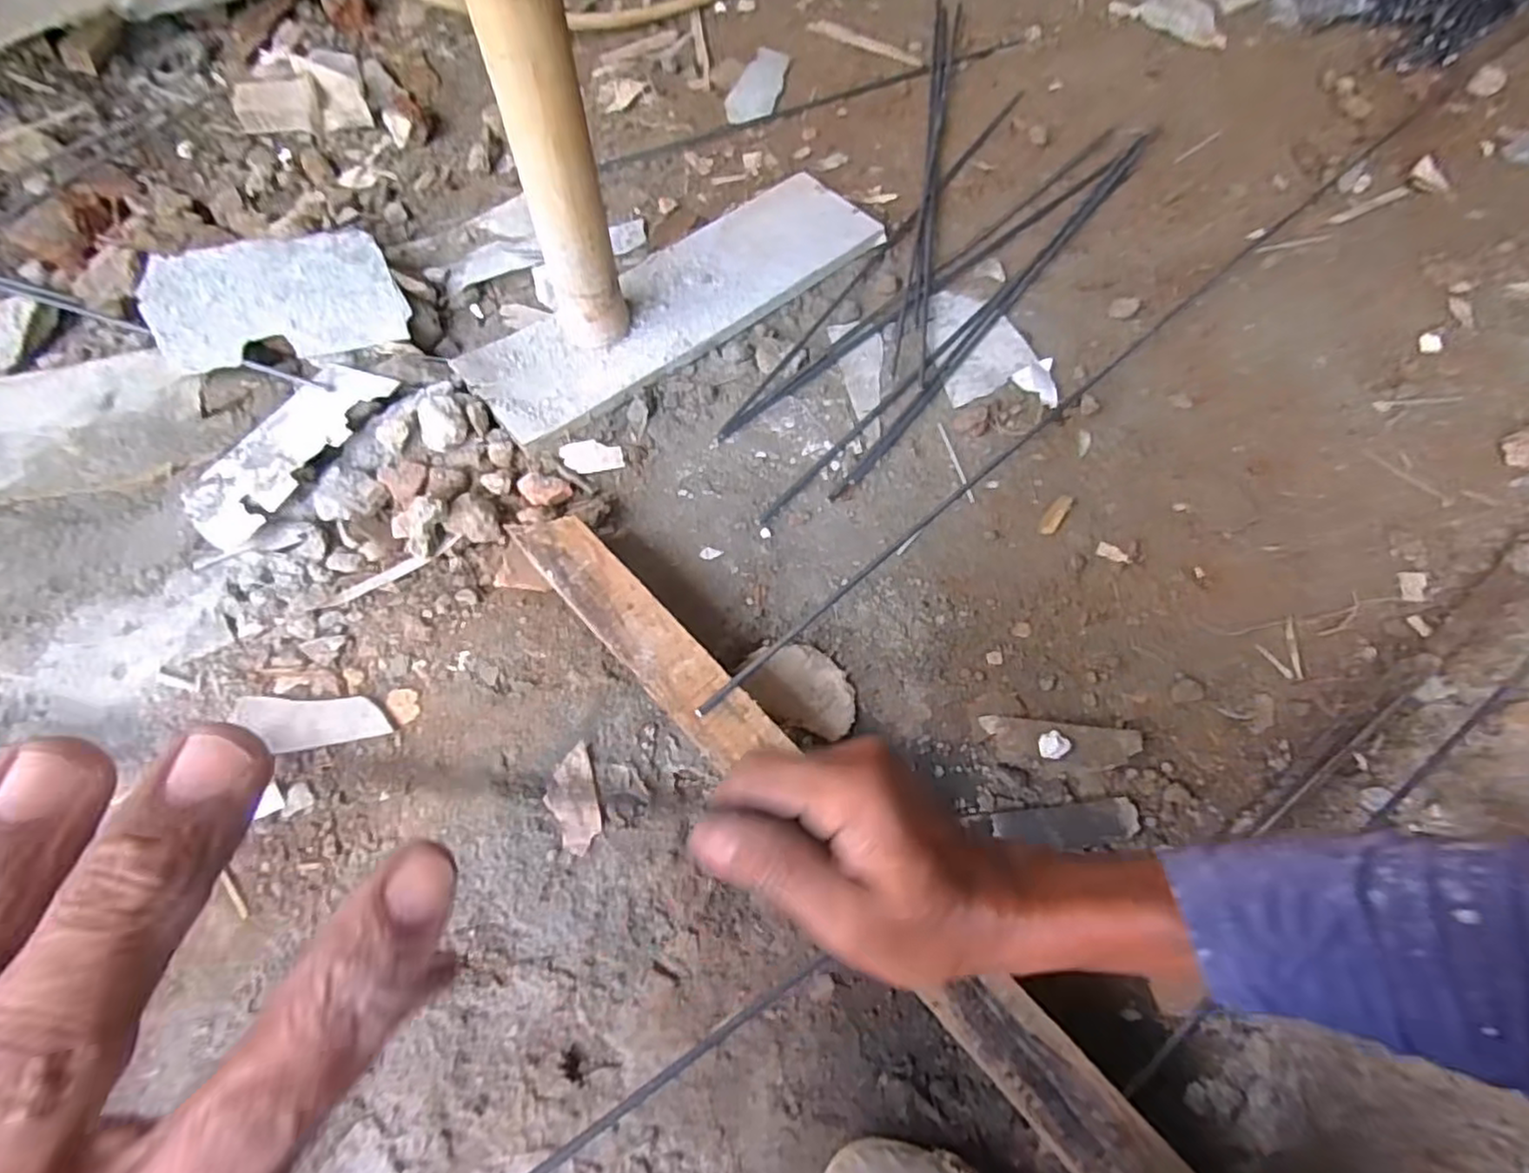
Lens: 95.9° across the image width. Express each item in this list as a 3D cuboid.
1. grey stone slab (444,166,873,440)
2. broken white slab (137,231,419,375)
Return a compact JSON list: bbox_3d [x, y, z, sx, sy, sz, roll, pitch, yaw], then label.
[{"bbox_3d":[-0.098,-0.345,0.821,0.523,0.034,0.154,-39,73,-17],"label":"grey stone slab"},{"bbox_3d":[-0.526,-0.313,0.746,0.235,0.007,0.157,-18,76,-18],"label":"broken white slab"}]

